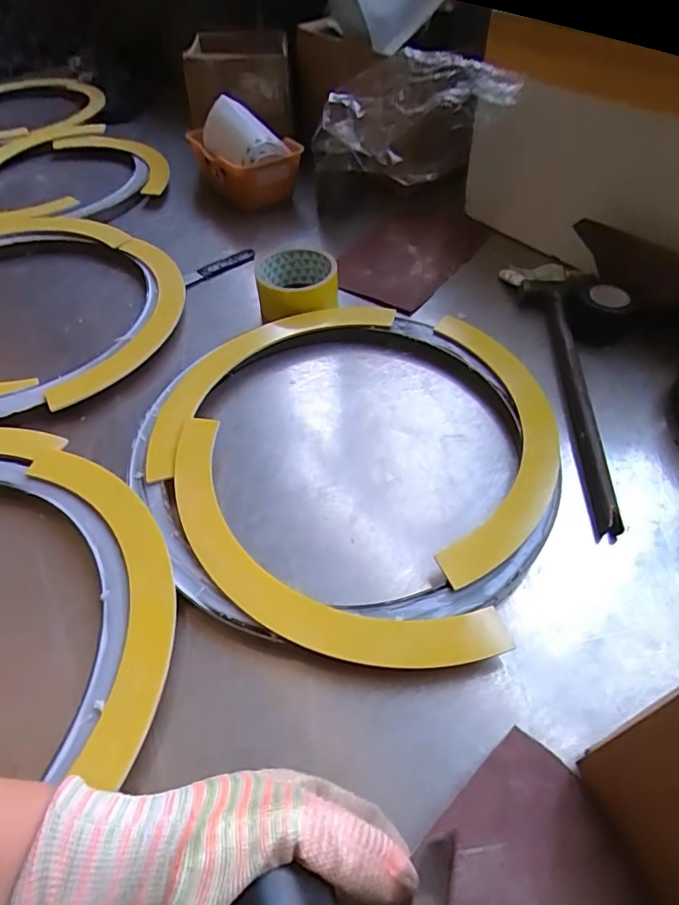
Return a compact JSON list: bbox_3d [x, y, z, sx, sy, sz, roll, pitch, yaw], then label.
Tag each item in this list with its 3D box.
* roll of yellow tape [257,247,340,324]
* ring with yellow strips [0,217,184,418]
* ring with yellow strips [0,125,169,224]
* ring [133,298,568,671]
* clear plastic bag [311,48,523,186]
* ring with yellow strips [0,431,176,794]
[{"bbox_3d":[-0.046,-0.179,0.553,0.083,0.042,0.085,-12,49,-9],"label":"roll of yellow tape"},{"bbox_3d":[-0.357,-0.159,0.543,0.371,0.016,0.324,30,56,25],"label":"ring with yellow strips"},{"bbox_3d":[-0.440,-0.398,0.741,0.356,0.028,0.312,-16,50,-12],"label":"ring with yellow strips"},{"bbox_3d":[0.003,-0.013,0.422,0.324,0.027,0.340,1,49,-1],"label":"ring"},{"bbox_3d":[0.077,-0.378,0.587,0.224,0.124,0.097,18,51,14],"label":"clear plastic bag"},{"bbox_3d":[-0.275,0.118,0.313,0.328,0.020,0.356,-1,49,1],"label":"ring with yellow strips"}]

